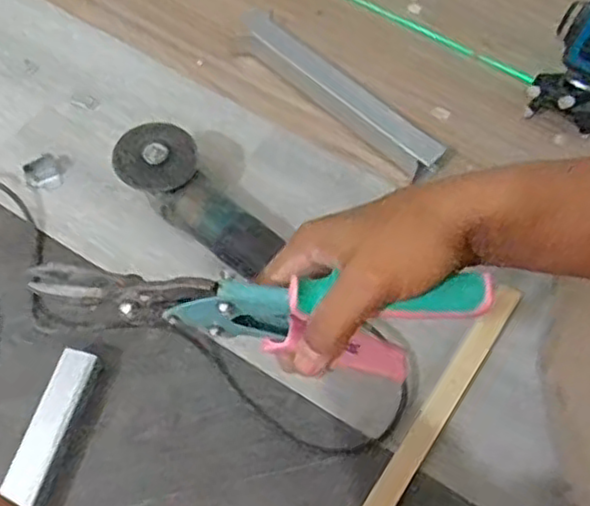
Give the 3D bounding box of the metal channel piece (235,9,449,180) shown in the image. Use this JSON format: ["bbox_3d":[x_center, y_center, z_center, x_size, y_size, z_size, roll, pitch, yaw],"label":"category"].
[{"bbox_3d":[0.050,-0.227,0.977,0.067,0.031,0.359,-40,70,-23],"label":"metal channel piece"}]

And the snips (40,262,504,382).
[{"bbox_3d":[-0.021,0.038,0.399,0.238,0.090,0.030,5,59,2],"label":"snips"}]

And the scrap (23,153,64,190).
[{"bbox_3d":[-0.323,-0.102,0.908,0.041,0.011,0.051,-23,64,-17],"label":"scrap"}]

